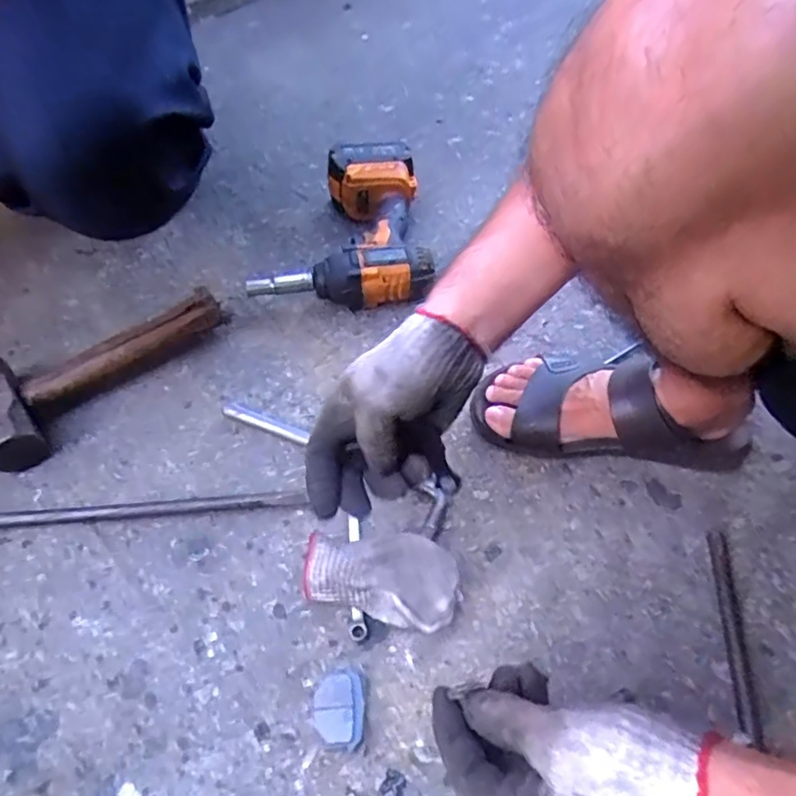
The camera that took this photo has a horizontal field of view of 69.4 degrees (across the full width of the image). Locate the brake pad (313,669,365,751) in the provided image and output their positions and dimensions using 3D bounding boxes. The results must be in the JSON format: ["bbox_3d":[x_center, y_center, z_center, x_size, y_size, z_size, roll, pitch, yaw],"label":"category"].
[{"bbox_3d":[-0.043,0.222,0.414,0.035,0.013,0.050,-2,53,-3],"label":"brake pad"}]

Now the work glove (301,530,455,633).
[{"bbox_3d":[-0.012,0.137,0.458,0.117,0.047,0.069,14,54,10],"label":"work glove"}]

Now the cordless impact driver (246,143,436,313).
[{"bbox_3d":[-0.069,-0.208,0.705,0.195,0.082,0.235,-3,53,-4],"label":"cordless impact driver"}]

